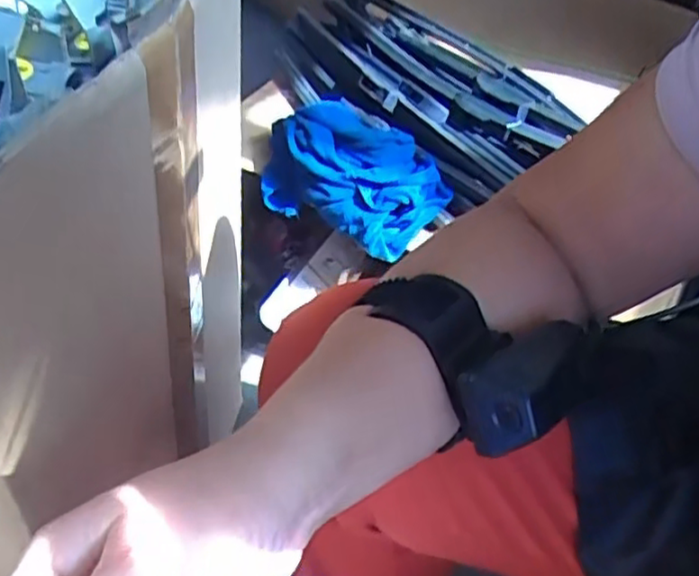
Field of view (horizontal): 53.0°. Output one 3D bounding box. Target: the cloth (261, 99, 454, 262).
[{"bbox_3d":[-0.002,-0.116,0.718,0.126,0.074,0.190,-31,58,-29],"label":"cloth"}]

